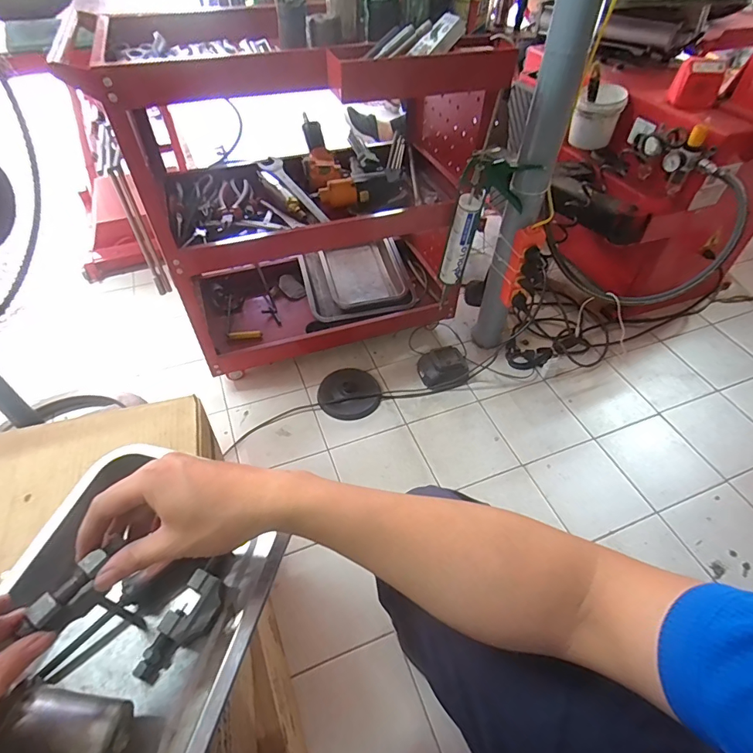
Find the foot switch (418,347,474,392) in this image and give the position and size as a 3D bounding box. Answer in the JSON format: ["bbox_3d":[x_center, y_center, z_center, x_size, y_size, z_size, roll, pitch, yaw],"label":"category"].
[{"bbox_3d":[0.176,-0.021,1.157,0.125,0.062,0.092,-9,50,-9],"label":"foot switch"}]

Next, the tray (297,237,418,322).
[{"bbox_3d":[-0.057,-0.275,1.269,0.293,0.069,0.282,-13,50,-12],"label":"tray"}]

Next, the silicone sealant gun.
[{"bbox_3d":[0.240,-0.325,1.027,0.160,0.367,0.058,0,49,-1],"label":"silicone sealant gun"}]

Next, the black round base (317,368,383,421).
[{"bbox_3d":[-0.068,0.042,1.130,0.154,0.034,0.137,-10,50,-10],"label":"black round base"}]

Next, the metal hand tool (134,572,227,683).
[{"bbox_3d":[-0.162,0.211,0.374,0.033,0.018,0.085,23,52,18],"label":"metal hand tool"}]

